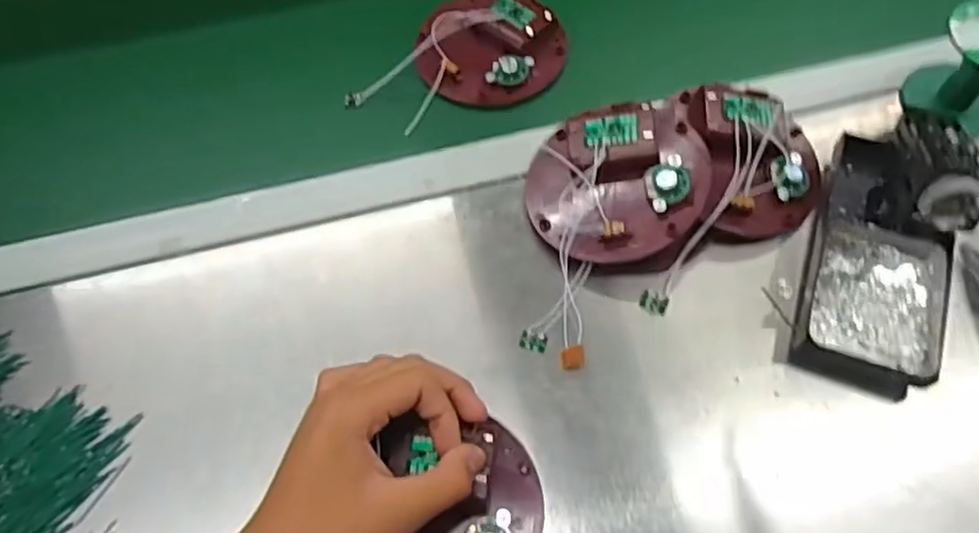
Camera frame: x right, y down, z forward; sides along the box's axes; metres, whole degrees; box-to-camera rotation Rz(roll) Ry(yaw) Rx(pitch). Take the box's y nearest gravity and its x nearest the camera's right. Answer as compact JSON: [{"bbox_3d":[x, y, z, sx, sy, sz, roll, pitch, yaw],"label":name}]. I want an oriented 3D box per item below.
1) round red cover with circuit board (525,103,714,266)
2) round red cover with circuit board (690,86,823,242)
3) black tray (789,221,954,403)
[{"bbox_3d":[0.085,-0.057,0.450,0.117,0.021,0.108,-4,73,12],"label":"round red cover with circuit board"},{"bbox_3d":[0.186,-0.080,0.456,0.101,0.035,0.111,-3,63,1],"label":"round red cover with circuit board"},{"bbox_3d":[0.235,0.028,0.426,0.075,0.044,0.101,17,65,11],"label":"black tray"}]

